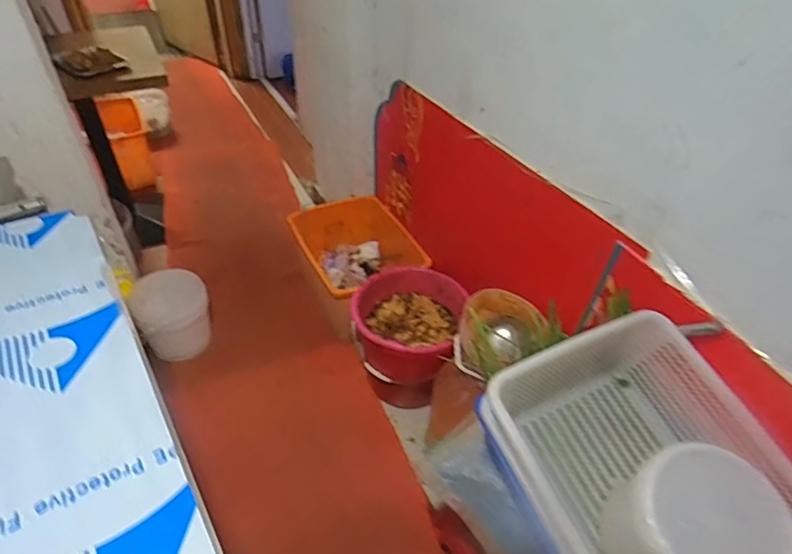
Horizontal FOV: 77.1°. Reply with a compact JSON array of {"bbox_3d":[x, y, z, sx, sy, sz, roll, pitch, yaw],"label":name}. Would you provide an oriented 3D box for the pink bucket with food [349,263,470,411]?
[{"bbox_3d":[0.015,0.186,1.518,0.331,0.379,0.342,3,42,-2],"label":"pink bucket with food"}]

